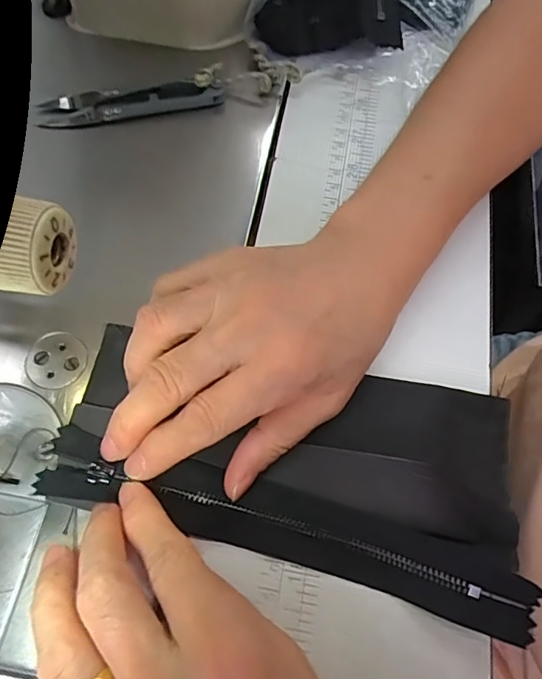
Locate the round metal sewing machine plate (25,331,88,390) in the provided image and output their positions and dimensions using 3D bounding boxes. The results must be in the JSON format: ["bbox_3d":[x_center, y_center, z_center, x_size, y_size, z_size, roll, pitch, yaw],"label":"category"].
[{"bbox_3d":[-0.097,0.009,0.228,0.029,0.004,0.025,38,70,14],"label":"round metal sewing machine plate"}]

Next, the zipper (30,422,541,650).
[{"bbox_3d":[0.002,0.072,0.196,0.187,0.017,0.029,15,67,7],"label":"zipper"}]

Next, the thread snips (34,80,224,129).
[{"bbox_3d":[-0.079,-0.134,0.289,0.101,0.010,0.023,-8,66,-6],"label":"thread snips"}]

